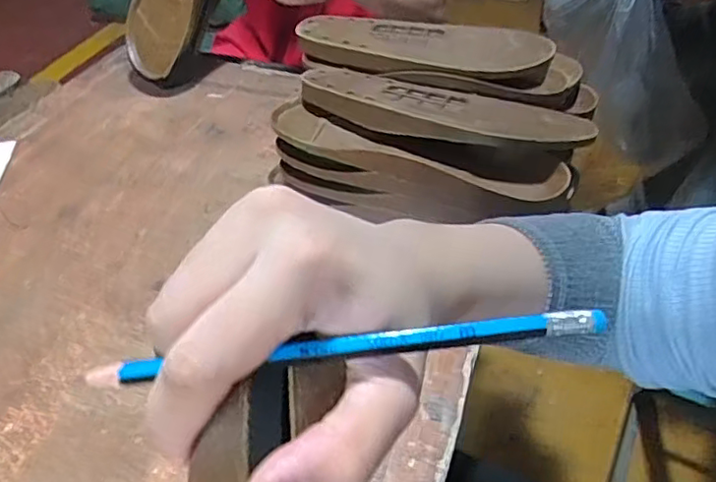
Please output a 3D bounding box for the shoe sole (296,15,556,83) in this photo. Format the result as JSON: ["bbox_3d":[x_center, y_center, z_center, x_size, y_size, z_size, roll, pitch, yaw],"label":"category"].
[{"bbox_3d":[0.066,-0.195,0.614,0.251,0.022,0.093,7,43,8],"label":"shoe sole"}]

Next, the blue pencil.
[{"bbox_3d":[-0.003,0.031,0.177,0.148,0.004,0.005,-6,45,-2],"label":"blue pencil"}]

